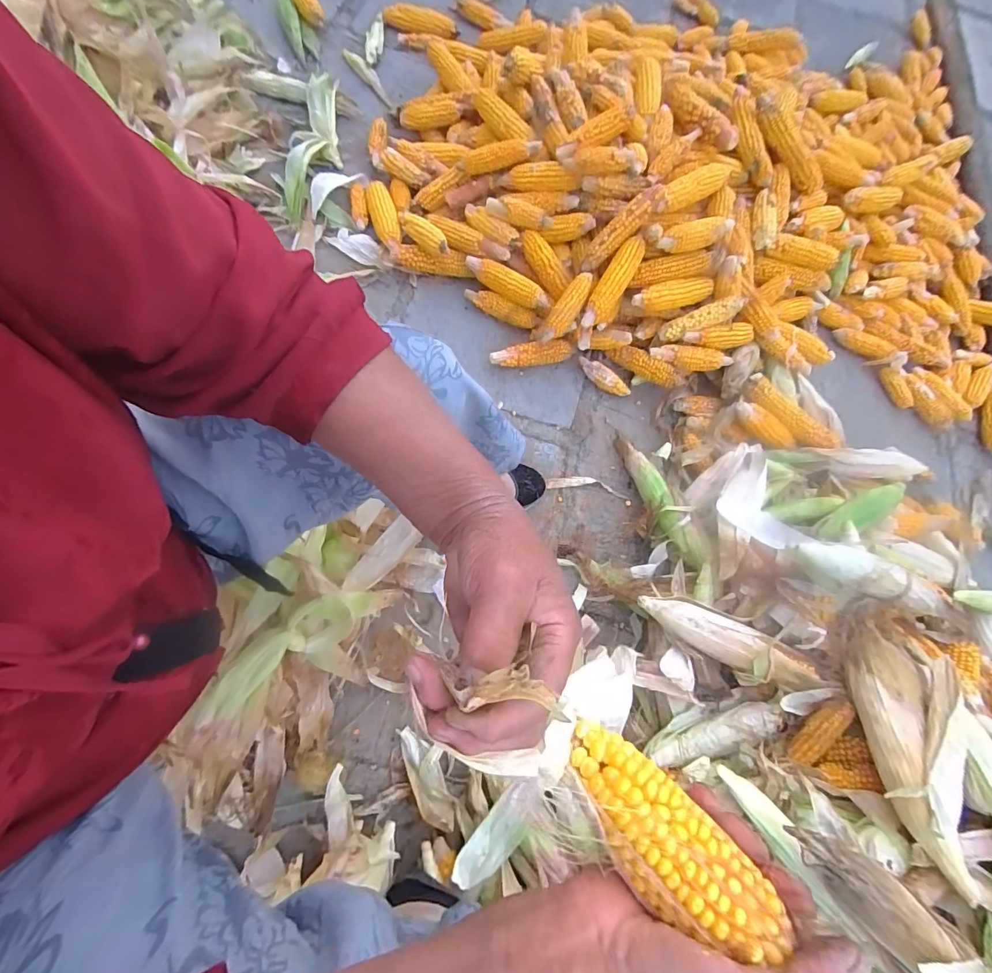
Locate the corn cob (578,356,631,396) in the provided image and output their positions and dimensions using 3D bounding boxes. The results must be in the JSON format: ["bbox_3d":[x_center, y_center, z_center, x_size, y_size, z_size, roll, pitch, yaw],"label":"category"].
[{"bbox_3d":[0.210,-0.213,0.883,0.119,0.029,0.032,37,73,-3],"label":"corn cob"}]

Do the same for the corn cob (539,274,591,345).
[{"bbox_3d":[0.131,-0.324,0.831,0.046,0.044,0.138,34,93,11],"label":"corn cob"}]

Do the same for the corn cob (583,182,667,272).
[{"bbox_3d":[0.225,-0.457,0.813,0.175,0.042,0.044,-41,73,19],"label":"corn cob"}]

